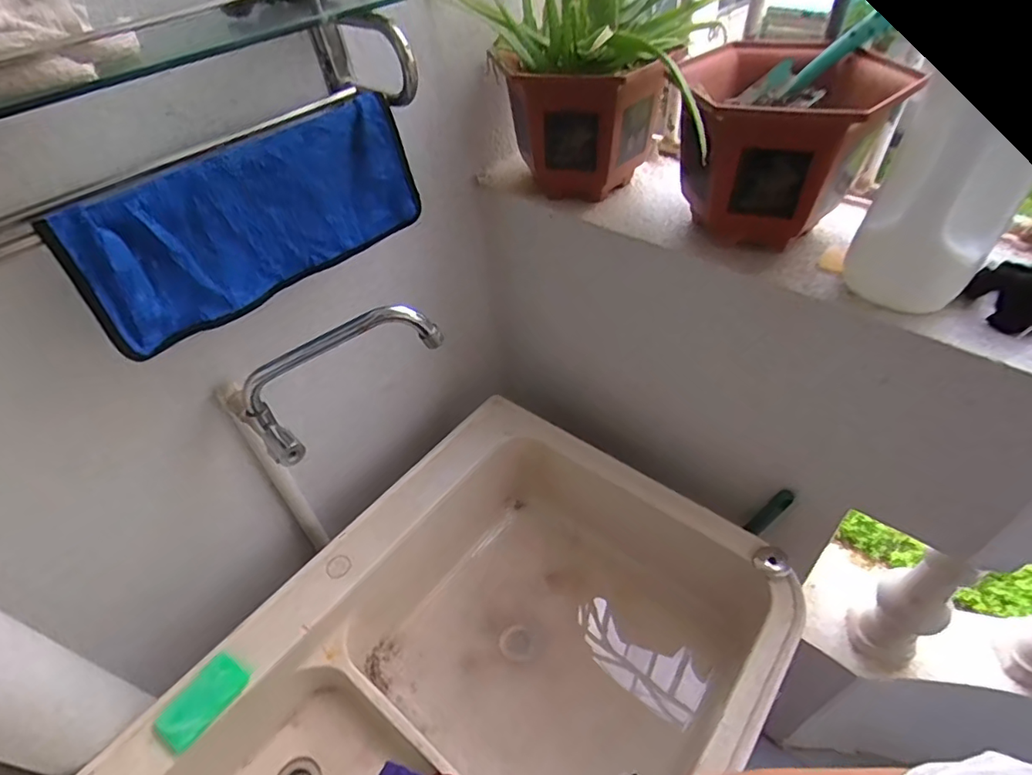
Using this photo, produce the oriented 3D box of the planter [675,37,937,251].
[{"bbox_3d":[0.286,-0.270,0.635,0.216,0.190,0.241,15,49,18],"label":"planter"}]

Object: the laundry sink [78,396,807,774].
[{"bbox_3d":[-0.063,0.459,0.756,0.584,0.257,0.824,27,54,27],"label":"laundry sink"}]

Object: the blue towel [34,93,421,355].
[{"bbox_3d":[-0.252,-0.167,0.552,0.337,0.142,0.028,-37,54,-27],"label":"blue towel"}]

